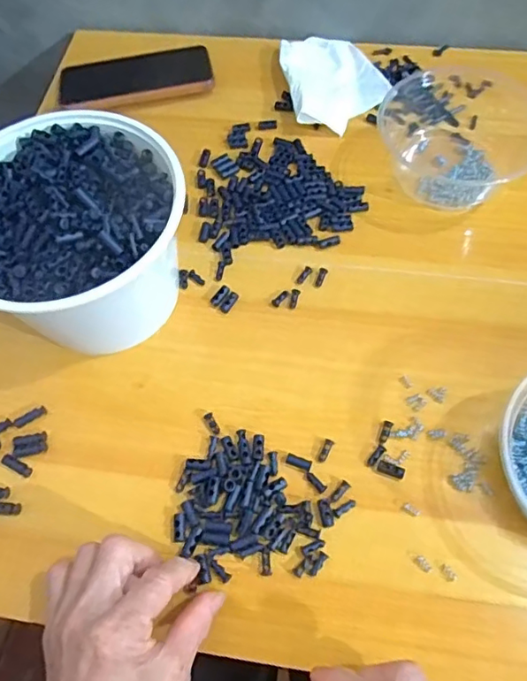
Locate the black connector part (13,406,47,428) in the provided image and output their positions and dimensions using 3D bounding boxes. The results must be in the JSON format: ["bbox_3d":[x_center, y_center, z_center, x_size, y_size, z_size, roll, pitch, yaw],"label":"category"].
[{"bbox_3d":[-0.176,0.057,0.407,0.025,0.004,0.008,-32,66,-13],"label":"black connector part"}]

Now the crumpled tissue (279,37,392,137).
[{"bbox_3d":[0.072,-0.270,0.551,0.101,0.022,0.127,-10,63,-3],"label":"crumpled tissue"}]

